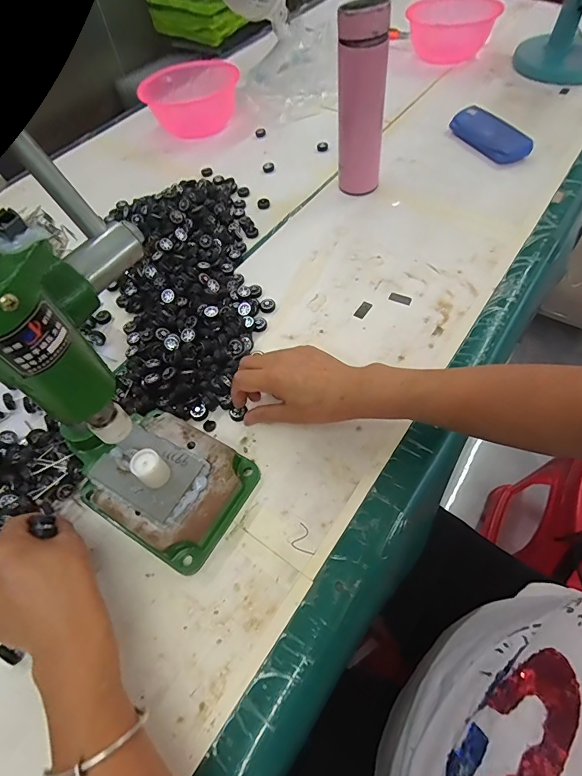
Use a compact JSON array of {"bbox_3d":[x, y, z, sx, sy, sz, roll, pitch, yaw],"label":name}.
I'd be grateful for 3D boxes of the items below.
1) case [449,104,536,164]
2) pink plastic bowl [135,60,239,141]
[{"bbox_3d":[0.335,-0.426,0.691,0.056,0.038,0.150,-23,58,-10],"label":"case"},{"bbox_3d":[-0.197,-0.589,0.825,0.189,0.075,0.154,-5,57,2],"label":"pink plastic bowl"}]

